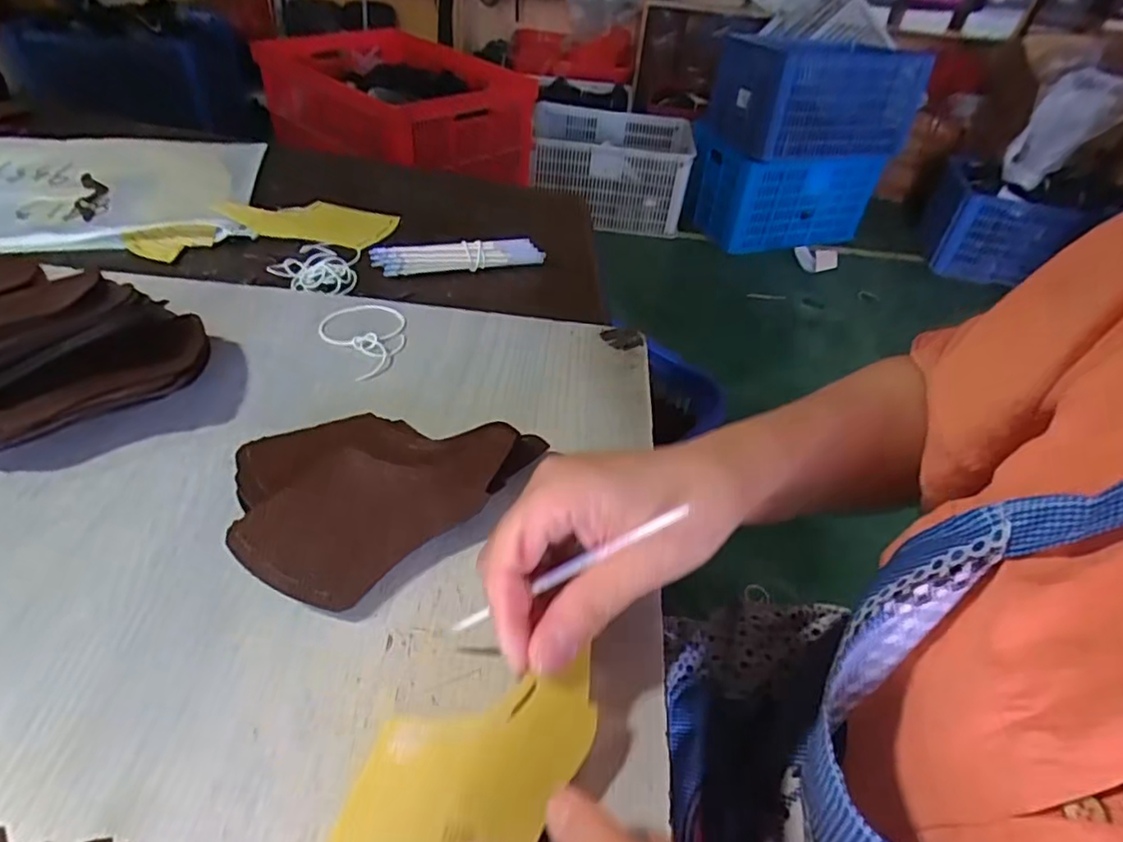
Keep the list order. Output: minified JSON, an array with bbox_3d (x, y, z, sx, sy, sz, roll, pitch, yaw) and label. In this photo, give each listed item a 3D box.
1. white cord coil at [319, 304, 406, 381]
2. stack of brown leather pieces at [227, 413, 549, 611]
[{"bbox_3d":[-0.138,-0.064,0.460,0.059,0.007,0.083,-26,51,-30],"label":"white cord coil"},{"bbox_3d":[-0.100,0.028,0.342,0.110,0.029,0.152,34,49,28],"label":"stack of brown leather pieces"}]

